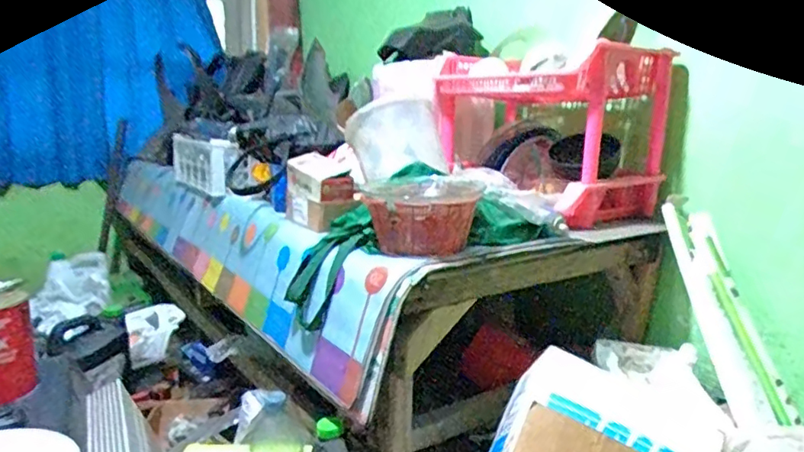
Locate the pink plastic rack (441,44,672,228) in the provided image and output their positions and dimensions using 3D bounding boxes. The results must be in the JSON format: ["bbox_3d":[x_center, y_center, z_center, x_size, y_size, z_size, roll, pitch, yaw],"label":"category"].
[{"bbox_3d":[0.329,-0.203,1.266,0.342,0.320,0.410,-7,14,-34],"label":"pink plastic rack"}]

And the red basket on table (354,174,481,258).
[{"bbox_3d":[0.031,-0.013,0.926,0.184,0.103,0.150,2,12,4],"label":"red basket on table"}]

